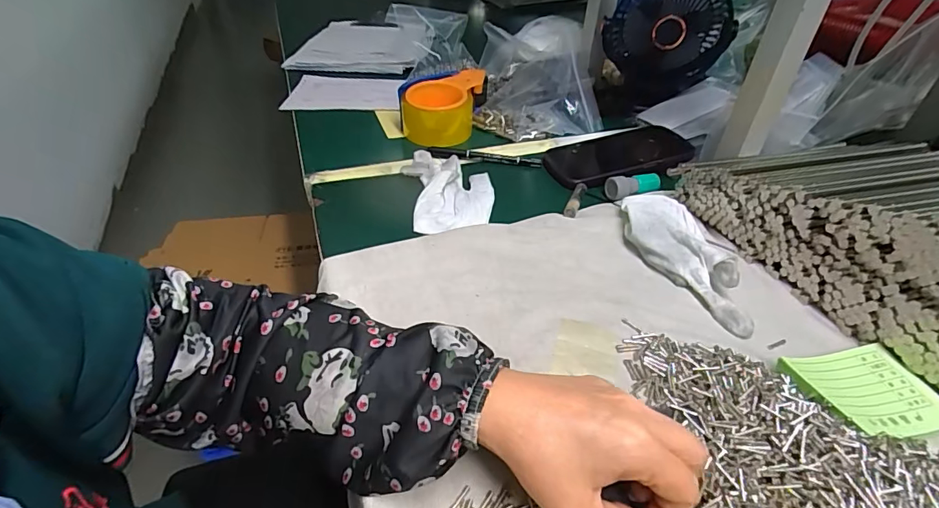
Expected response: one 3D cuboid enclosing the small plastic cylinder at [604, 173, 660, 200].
[{"bbox_3d":[0.183,-0.074,0.511,0.062,0.020,0.021,-7,40,-11],"label":"small plastic cylinder"}]

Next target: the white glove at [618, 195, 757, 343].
[{"bbox_3d":[0.189,-0.001,0.417,0.072,0.031,0.165,2,39,0],"label":"white glove"}]

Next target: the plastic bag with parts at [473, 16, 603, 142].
[{"bbox_3d":[0.097,-0.258,0.666,0.171,0.101,0.205,0,39,-2],"label":"plastic bag with parts"}]

